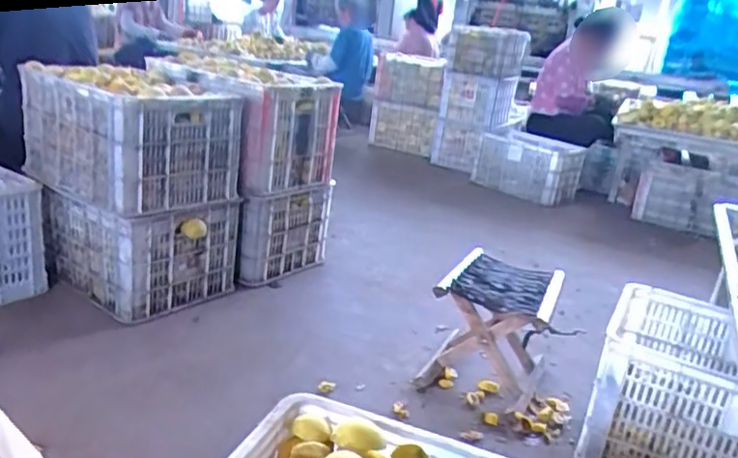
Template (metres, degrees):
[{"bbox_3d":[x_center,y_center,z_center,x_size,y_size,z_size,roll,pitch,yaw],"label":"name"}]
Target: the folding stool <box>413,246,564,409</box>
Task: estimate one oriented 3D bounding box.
[{"bbox_3d":[0.286,0.231,1.450,0.250,0.264,0.282,14,20,19],"label":"folding stool"}]

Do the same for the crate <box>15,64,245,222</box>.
[{"bbox_3d":[-0.574,-0.233,1.509,0.442,0.262,0.321,21,23,34],"label":"crate"}]

